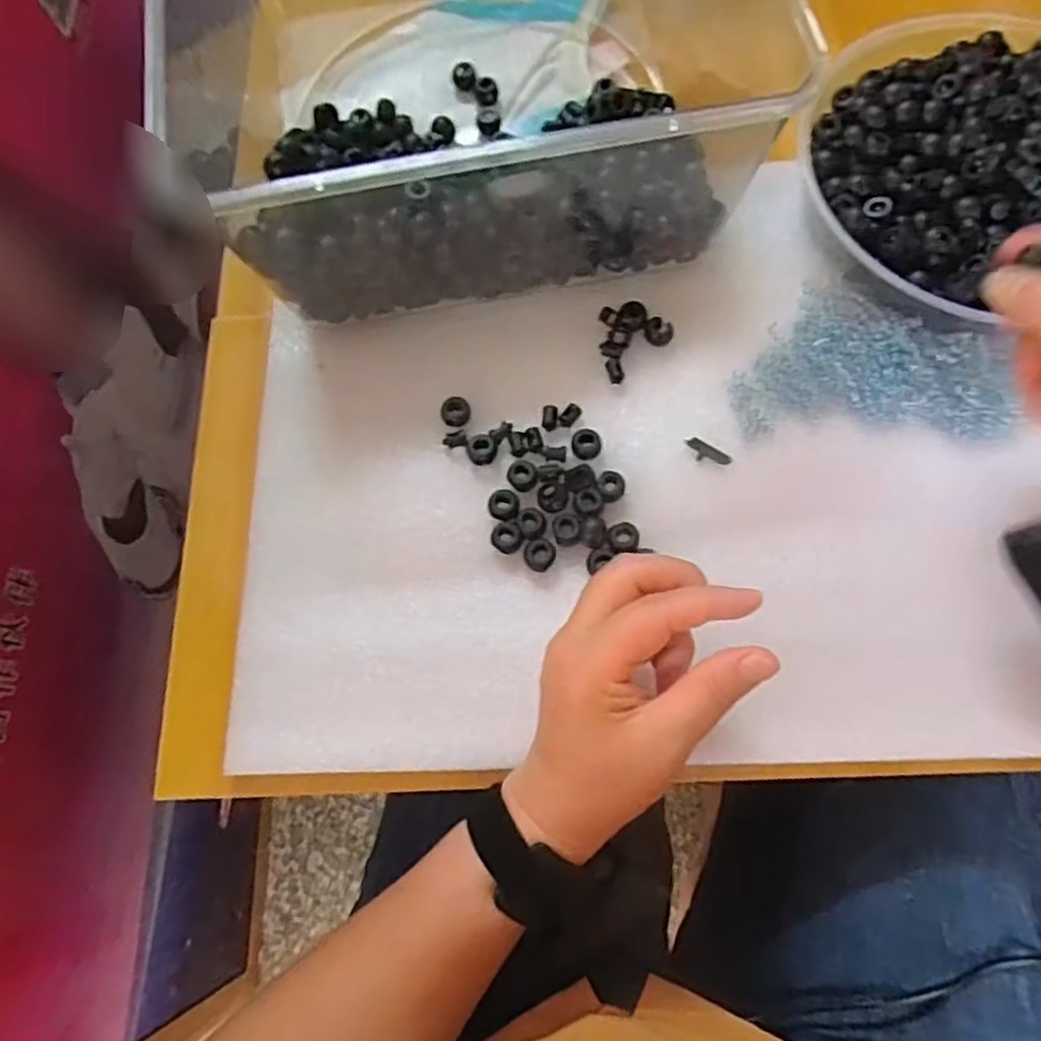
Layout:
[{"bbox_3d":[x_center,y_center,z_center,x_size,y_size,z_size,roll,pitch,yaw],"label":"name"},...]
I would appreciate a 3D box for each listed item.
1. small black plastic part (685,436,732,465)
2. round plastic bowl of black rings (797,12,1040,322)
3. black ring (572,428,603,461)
[{"bbox_3d":[0.108,-0.039,0.421,0.028,0.004,0.011,32,76,11],"label":"small black plastic part"},{"bbox_3d":[0.279,-0.223,0.437,0.215,0.055,0.199,-1,72,2],"label":"round plastic bowl of black rings"},{"bbox_3d":[0.038,-0.045,0.420,0.018,0.009,0.020,9,72,5],"label":"black ring"}]

